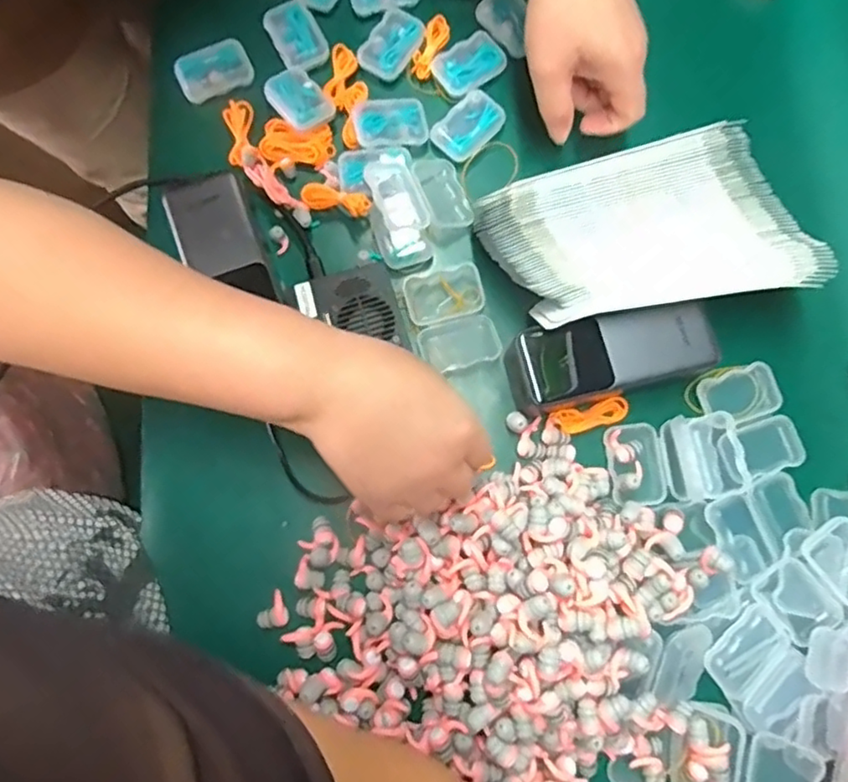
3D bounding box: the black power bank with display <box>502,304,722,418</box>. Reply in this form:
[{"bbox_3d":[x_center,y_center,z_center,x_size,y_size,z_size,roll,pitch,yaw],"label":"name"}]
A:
[{"bbox_3d":[0.125,-0.022,0.420,0.134,0.045,0.054,-13,79,-4],"label":"black power bank with display"}]

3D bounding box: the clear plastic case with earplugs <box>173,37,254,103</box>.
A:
[{"bbox_3d":[-0.163,-0.248,0.481,0.056,0.018,0.033,-17,79,-4],"label":"clear plastic case with earplugs"}]

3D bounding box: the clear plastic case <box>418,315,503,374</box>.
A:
[{"bbox_3d":[0.026,-0.034,0.442,0.054,0.013,0.036,-19,79,-5],"label":"clear plastic case"}]

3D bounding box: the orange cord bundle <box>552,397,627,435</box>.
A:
[{"bbox_3d":[0.117,0.017,0.432,0.056,0.004,0.018,-13,79,-4],"label":"orange cord bundle"}]

